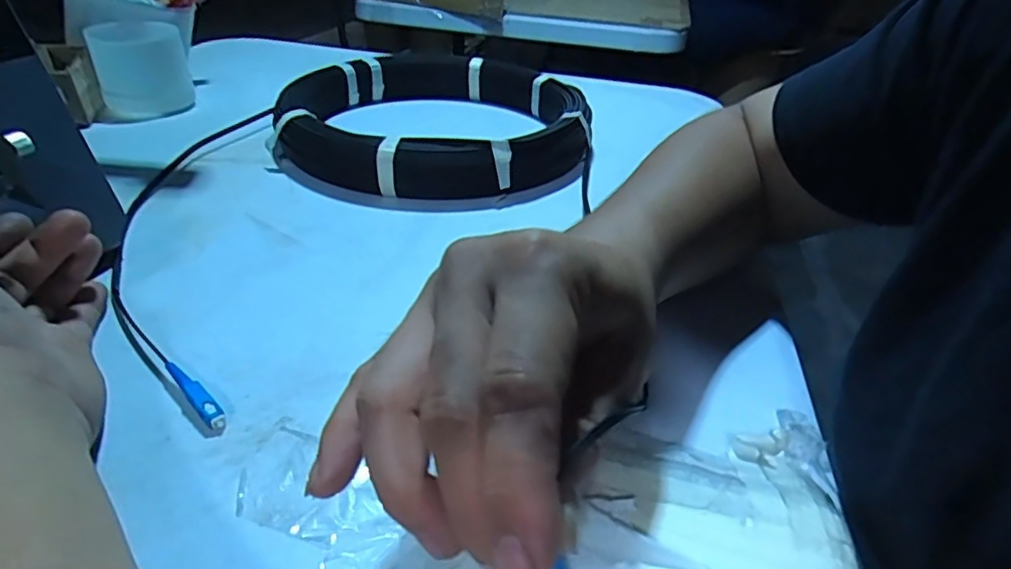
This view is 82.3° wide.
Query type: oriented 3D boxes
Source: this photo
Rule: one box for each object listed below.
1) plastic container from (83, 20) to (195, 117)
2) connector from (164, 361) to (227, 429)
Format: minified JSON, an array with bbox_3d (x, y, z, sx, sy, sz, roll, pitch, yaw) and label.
[{"bbox_3d":[-0.355,-0.206,0.568,0.078,0.079,0.066,-14,38,-24],"label":"plastic container"},{"bbox_3d":[-0.147,0.053,0.275,0.044,0.010,0.008,27,41,30],"label":"connector"}]

